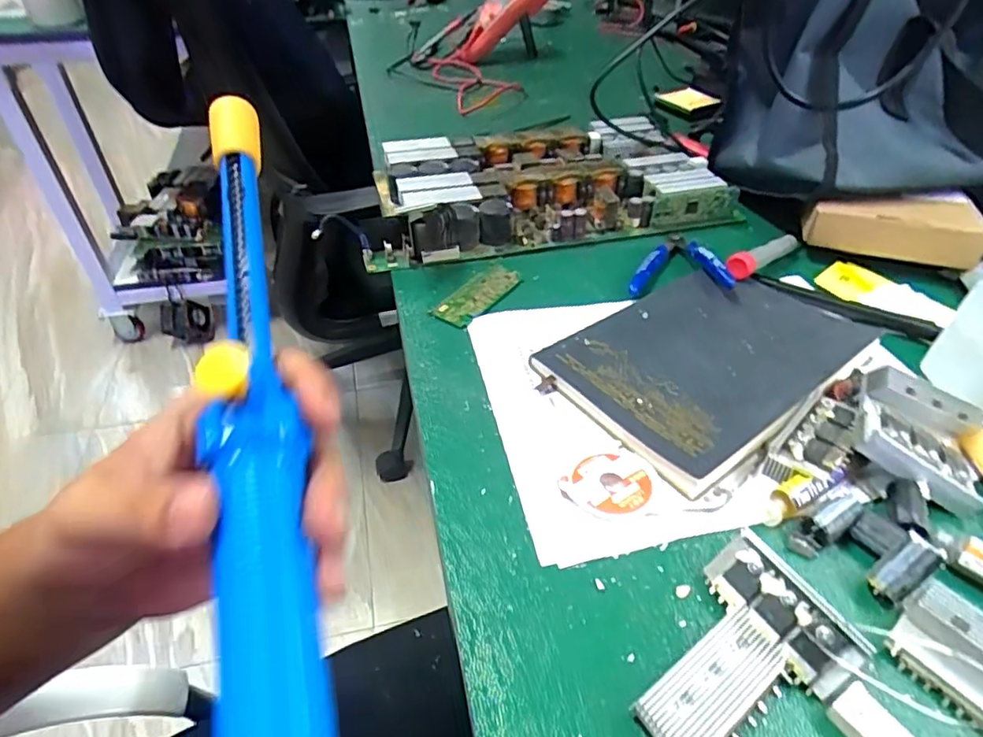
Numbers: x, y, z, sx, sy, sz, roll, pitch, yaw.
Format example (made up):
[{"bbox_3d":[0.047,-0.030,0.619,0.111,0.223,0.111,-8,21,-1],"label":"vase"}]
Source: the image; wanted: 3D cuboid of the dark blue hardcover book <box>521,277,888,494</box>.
[{"bbox_3d":[0.152,-0.015,0.405,0.209,0.014,0.142,-26,48,-26],"label":"dark blue hardcover book"}]

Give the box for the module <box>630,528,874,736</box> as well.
[{"bbox_3d":[0.104,0.125,0.258,0.100,0.019,0.067,-22,47,-23],"label":"module"}]

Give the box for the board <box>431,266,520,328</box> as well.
[{"bbox_3d":[-0.009,-0.060,0.472,0.035,0.007,0.083,27,48,26],"label":"board"}]

